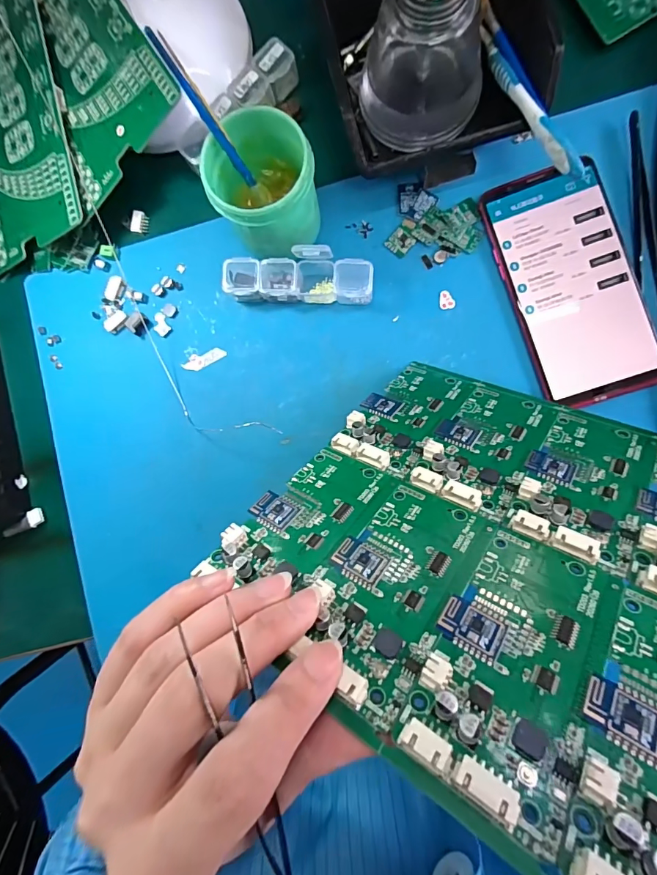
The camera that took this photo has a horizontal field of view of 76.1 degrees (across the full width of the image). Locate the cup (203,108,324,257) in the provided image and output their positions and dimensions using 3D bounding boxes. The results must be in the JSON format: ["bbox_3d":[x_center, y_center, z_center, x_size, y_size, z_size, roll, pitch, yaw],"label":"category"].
[{"bbox_3d":[-0.039,-0.150,0.264,0.064,0.068,0.067,-34,87,4],"label":"cup"}]

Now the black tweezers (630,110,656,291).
[{"bbox_3d":[0.200,-0.146,0.268,0.013,0.007,0.117,-5,89,5],"label":"black tweezers"}]

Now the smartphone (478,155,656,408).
[{"bbox_3d":[0.159,-0.099,0.273,0.078,0.008,0.150,-18,88,5],"label":"smartphone"}]

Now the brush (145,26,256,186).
[{"bbox_3d":[-0.064,-0.171,0.226,0.006,0.082,0.005,-46,56,3],"label":"brush"}]

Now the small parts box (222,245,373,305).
[{"bbox_3d":[-0.021,-0.108,0.276,0.098,0.039,0.028,3,90,5],"label":"small parts box"}]

